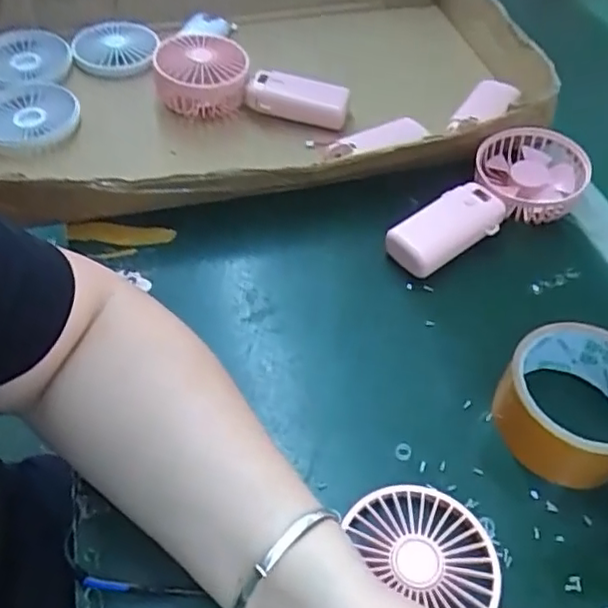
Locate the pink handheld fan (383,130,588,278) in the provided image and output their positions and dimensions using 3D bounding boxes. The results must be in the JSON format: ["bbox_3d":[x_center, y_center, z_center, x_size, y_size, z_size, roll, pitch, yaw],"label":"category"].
[{"bbox_3d":[0.153,-0.079,0.502,0.086,0.035,0.189,36,58,26],"label":"pink handheld fan"}]

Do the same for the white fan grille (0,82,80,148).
[{"bbox_3d":[-0.248,-0.167,0.563,0.087,0.021,0.083,-17,52,-15],"label":"white fan grille"}]

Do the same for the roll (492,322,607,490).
[{"bbox_3d":[0.166,0.064,0.383,0.090,0.056,0.084,1,50,-1],"label":"roll"}]

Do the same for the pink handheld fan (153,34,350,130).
[{"bbox_3d":[-0.048,-0.200,0.575,0.175,0.055,0.069,8,50,6],"label":"pink handheld fan"}]

